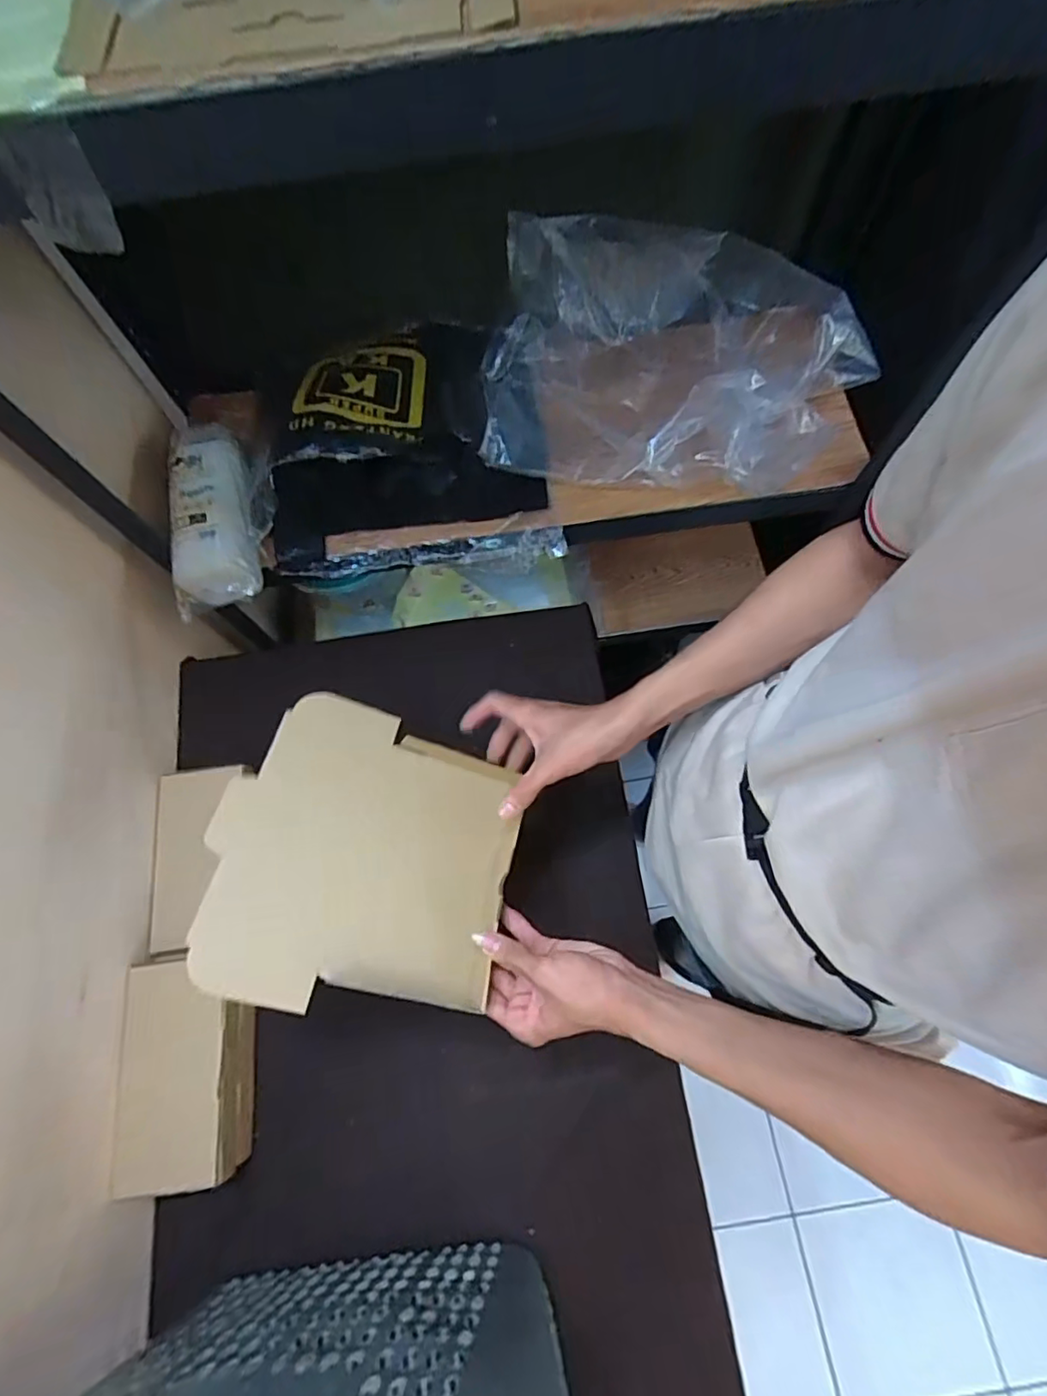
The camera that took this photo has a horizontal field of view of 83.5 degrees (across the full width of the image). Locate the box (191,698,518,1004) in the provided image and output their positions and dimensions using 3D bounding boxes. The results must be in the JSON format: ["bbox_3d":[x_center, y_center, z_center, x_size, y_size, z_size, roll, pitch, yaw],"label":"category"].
[{"bbox_3d":[-0.129,0.130,0.499,0.232,0.021,0.240,18,60,-11],"label":"box"}]

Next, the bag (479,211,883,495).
[{"bbox_3d":[0.181,-0.408,0.711,0.448,0.143,0.277,11,72,6],"label":"bag"}]

